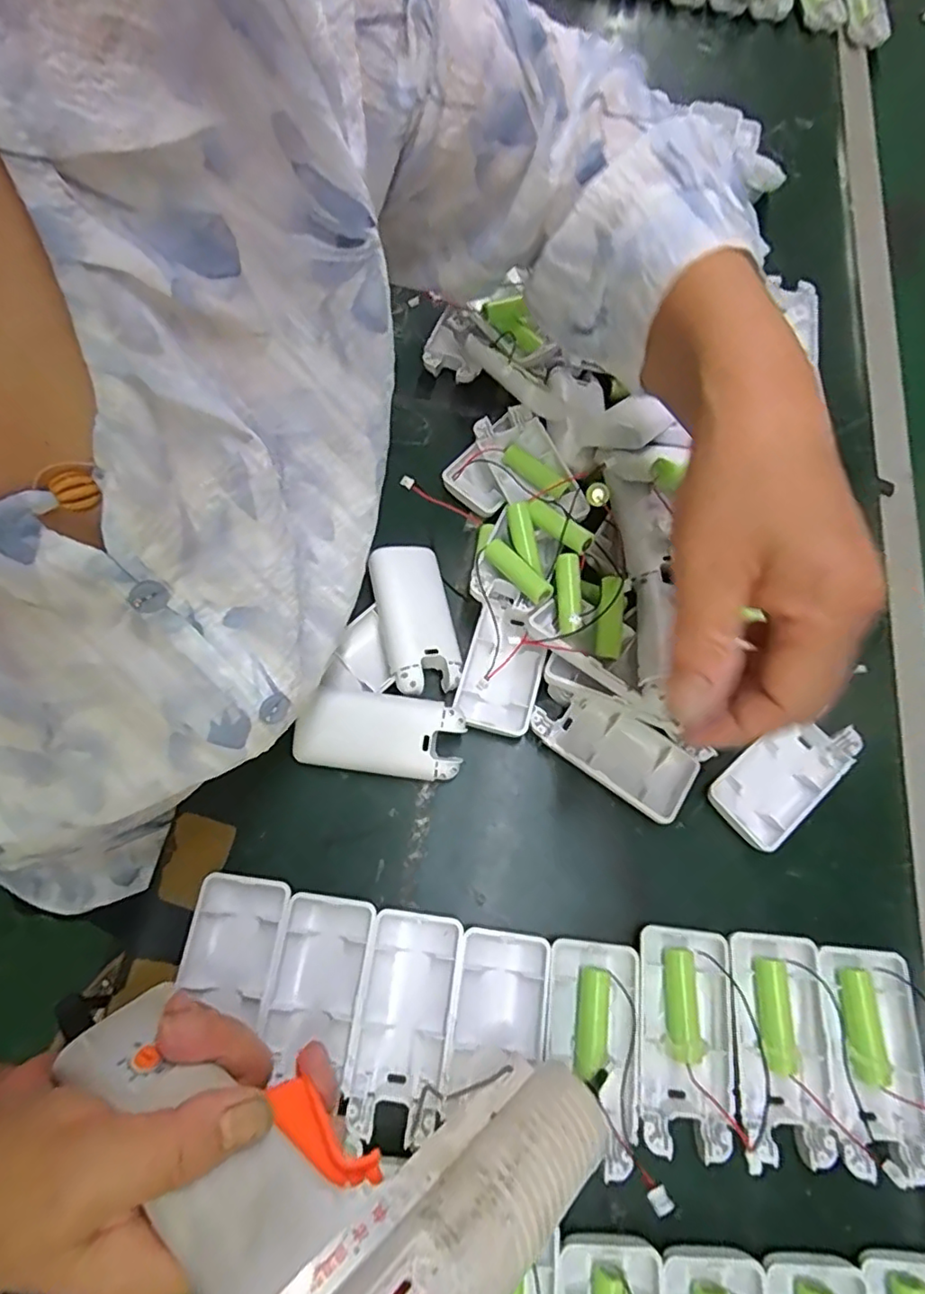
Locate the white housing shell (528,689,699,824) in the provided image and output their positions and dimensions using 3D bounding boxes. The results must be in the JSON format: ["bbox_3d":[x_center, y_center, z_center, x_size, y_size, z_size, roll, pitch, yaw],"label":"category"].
[{"bbox_3d":[0.087,0.059,0.342,0.093,0.016,0.045,34,72,12],"label":"white housing shell"}]

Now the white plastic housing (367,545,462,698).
[{"bbox_3d":[-0.029,-0.017,0.360,0.042,0.023,0.094,-12,70,-5],"label":"white plastic housing"}]

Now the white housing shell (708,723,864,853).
[{"bbox_3d":[0.187,0.075,0.341,0.094,0.014,0.043,-37,74,-14],"label":"white housing shell"}]

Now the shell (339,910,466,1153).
[{"bbox_3d":[-0.029,0.186,0.287,0.045,0.012,0.099,8,69,2],"label":"shell"}]

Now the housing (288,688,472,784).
[{"bbox_3d":[-0.048,0.049,0.331,0.093,0.010,0.044,6,85,5],"label":"housing"}]

